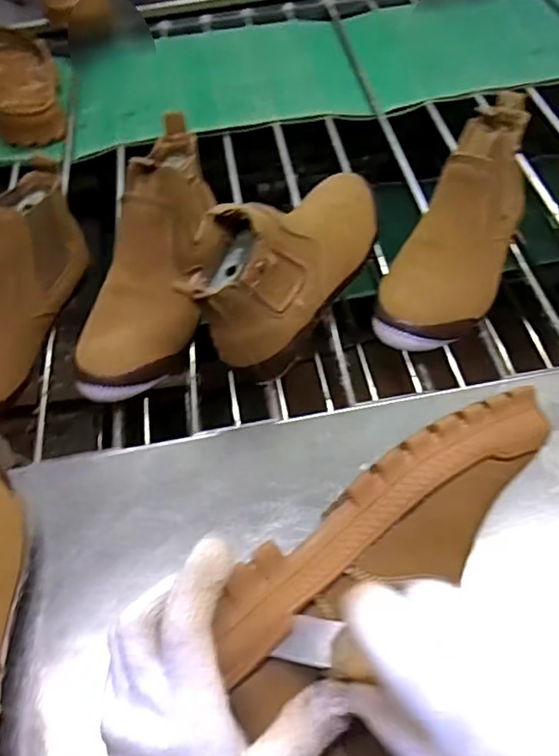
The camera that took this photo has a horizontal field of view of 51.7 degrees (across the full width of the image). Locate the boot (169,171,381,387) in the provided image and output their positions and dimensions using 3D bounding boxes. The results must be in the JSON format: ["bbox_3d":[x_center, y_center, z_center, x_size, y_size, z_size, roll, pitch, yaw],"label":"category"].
[{"bbox_3d":[0.017,-0.124,0.537,0.087,0.115,0.251,26,59,23],"label":"boot"}]

